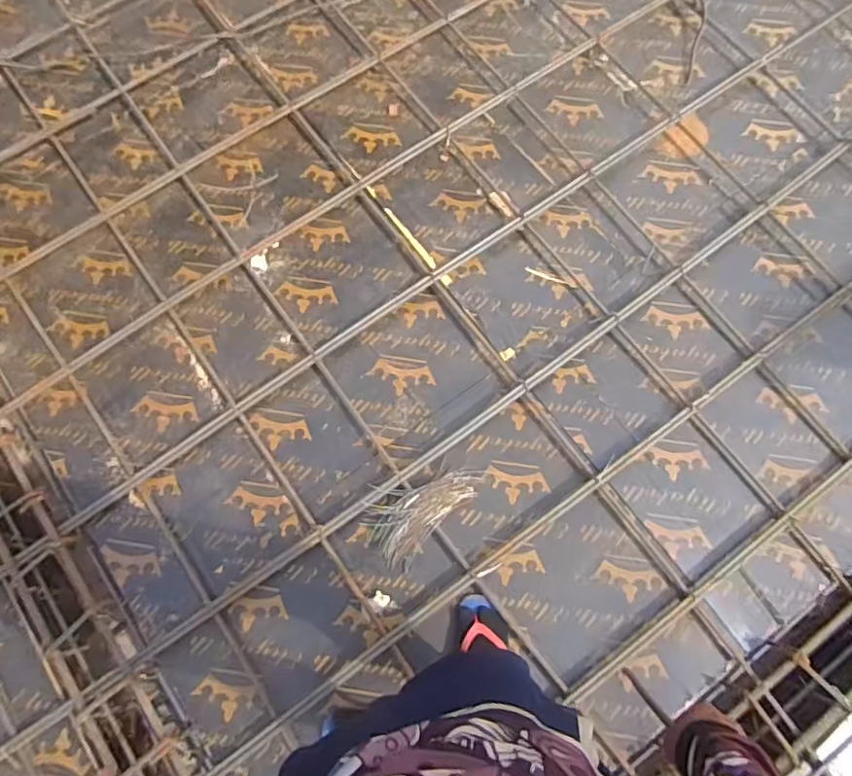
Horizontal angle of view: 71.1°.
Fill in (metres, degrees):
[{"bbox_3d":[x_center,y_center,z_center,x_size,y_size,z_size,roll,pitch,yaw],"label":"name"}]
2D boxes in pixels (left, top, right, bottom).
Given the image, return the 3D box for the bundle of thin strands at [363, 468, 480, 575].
[{"bbox_3d":[-0.018,0.257,1.342,0.169,0.045,0.278,41,77,11],"label":"bundle of thin strands"}]

